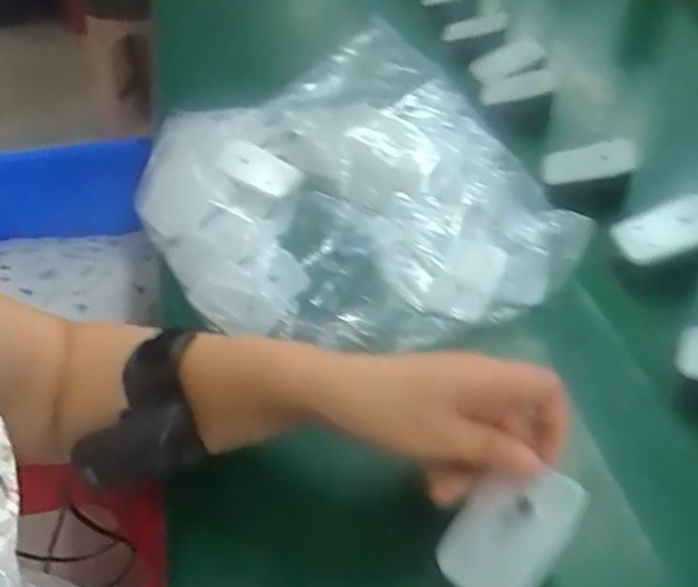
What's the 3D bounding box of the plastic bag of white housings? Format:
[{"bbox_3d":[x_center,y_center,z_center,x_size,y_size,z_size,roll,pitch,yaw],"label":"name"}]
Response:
[{"bbox_3d":[-0.004,-0.075,0.498,0.281,0.091,0.283,-20,43,-15],"label":"plastic bag of white housings"}]

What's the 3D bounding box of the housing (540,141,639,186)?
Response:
[{"bbox_3d":[0.194,-0.105,0.532,0.079,0.026,0.013,-2,32,49],"label":"housing"}]

